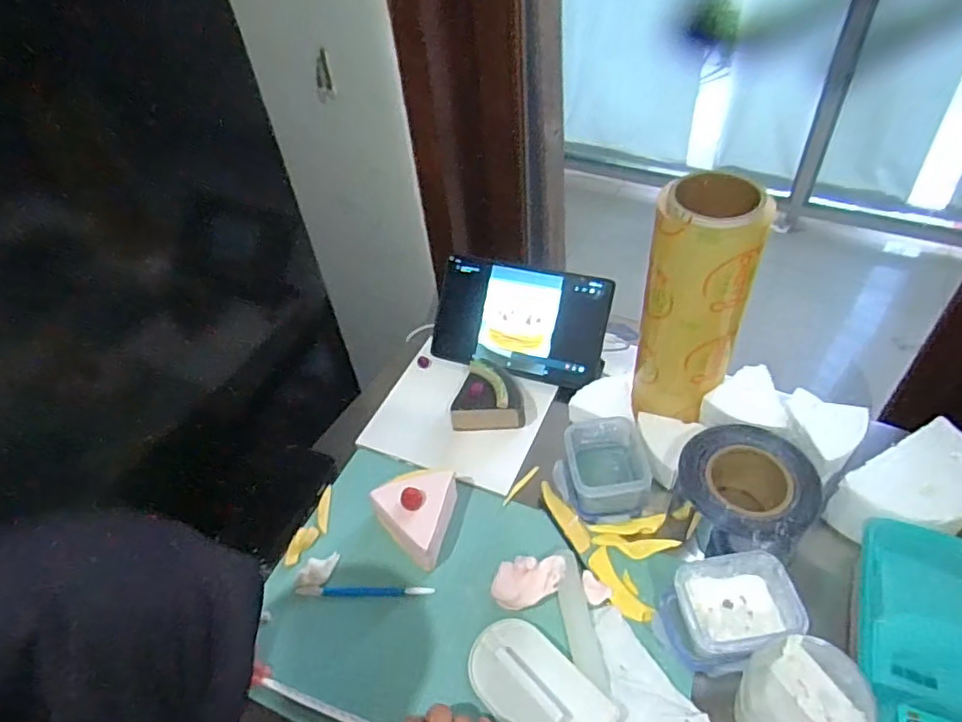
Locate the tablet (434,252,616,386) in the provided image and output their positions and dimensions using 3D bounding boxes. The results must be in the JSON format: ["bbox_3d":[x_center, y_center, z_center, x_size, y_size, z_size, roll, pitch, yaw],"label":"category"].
[{"bbox_3d":[0.050,-0.056,0.840,0.246,0.015,0.147,12,94,20],"label":"tablet"}]

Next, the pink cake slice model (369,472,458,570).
[{"bbox_3d":[-0.079,0.168,0.683,0.085,0.068,0.107,11,48,15],"label":"pink cake slice model"}]

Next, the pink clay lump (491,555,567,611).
[{"bbox_3d":[0.050,0.233,0.632,0.076,0.026,0.048,-6,46,0],"label":"pink clay lump"}]

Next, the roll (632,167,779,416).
[{"bbox_3d":[0.231,-0.057,0.662,0.105,0.272,0.085,8,48,13],"label":"roll"}]

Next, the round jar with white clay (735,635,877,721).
[{"bbox_3d":[0.257,0.290,0.502,0.077,0.117,0.096,-34,52,-24],"label":"round jar with white clay"}]

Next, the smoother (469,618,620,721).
[{"bbox_3d":[0.048,0.300,0.562,0.083,0.028,0.140,-37,53,-26],"label":"smoother"}]

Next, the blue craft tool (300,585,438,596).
[{"bbox_3d":[-0.124,0.246,0.651,0.145,0.010,0.009,-2,47,3],"label":"blue craft tool"}]

